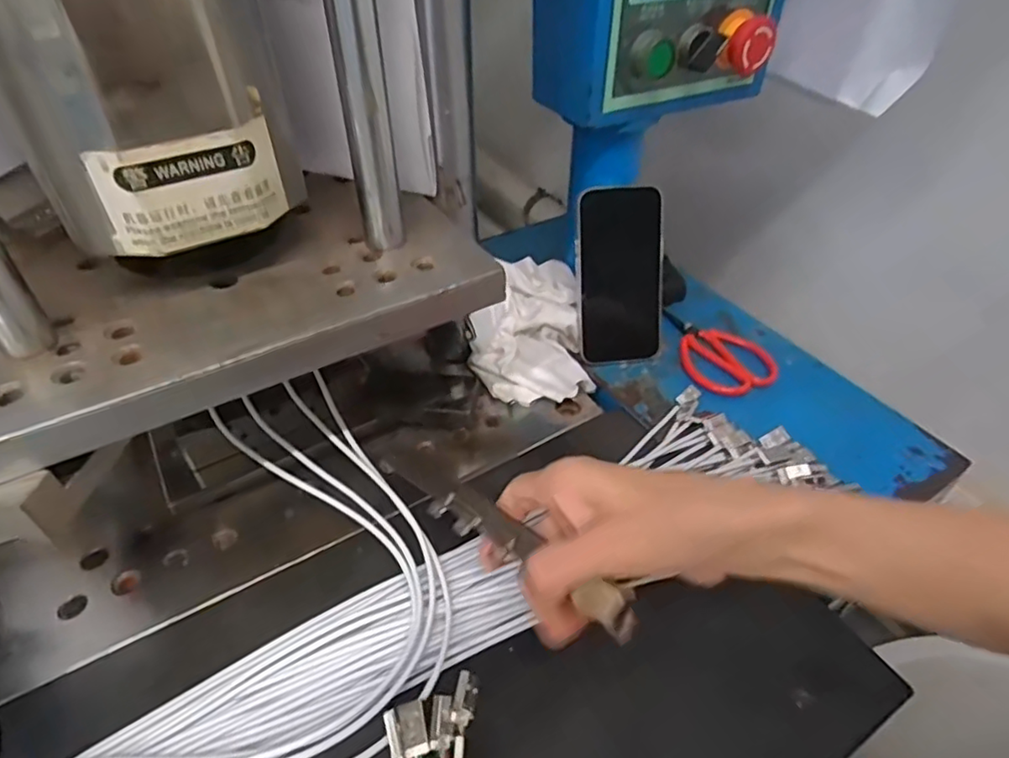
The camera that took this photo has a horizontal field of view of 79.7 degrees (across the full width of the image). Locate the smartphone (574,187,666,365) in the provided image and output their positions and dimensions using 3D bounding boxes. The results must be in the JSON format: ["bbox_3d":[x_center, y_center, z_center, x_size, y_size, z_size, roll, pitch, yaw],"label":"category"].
[{"bbox_3d":[0.100,-0.088,0.516,0.075,0.145,0.011,-8,18,-8],"label":"smartphone"}]

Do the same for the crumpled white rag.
[{"bbox_3d":[0.017,-0.049,0.530,0.096,0.061,0.146,-5,43,-6],"label":"crumpled white rag"}]

